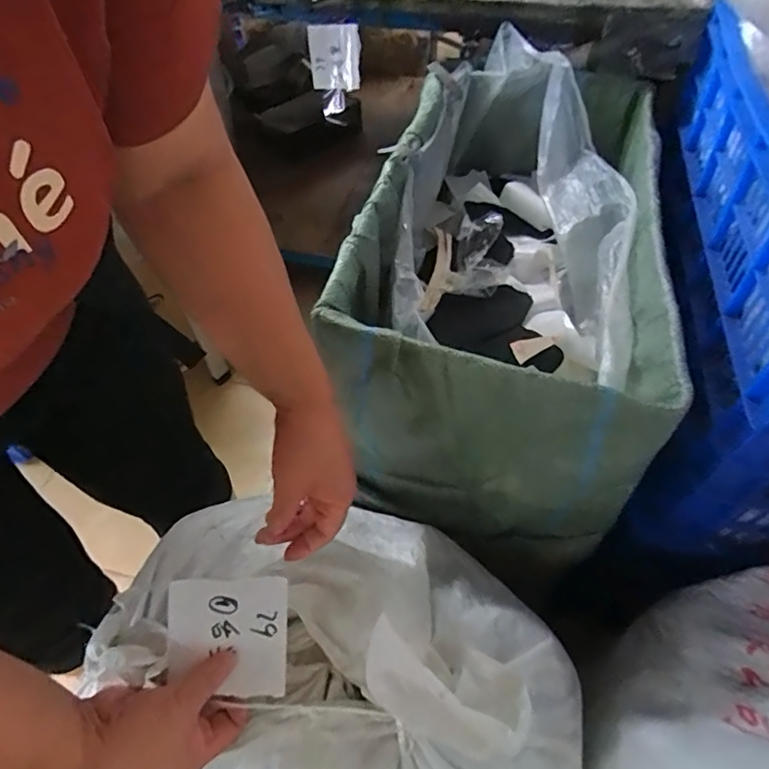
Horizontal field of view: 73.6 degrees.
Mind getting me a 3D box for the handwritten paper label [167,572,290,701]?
[{"bbox_3d":[-0.123,0.196,0.400,0.088,0.008,0.087,1,75,-9],"label":"handwritten paper label"}]

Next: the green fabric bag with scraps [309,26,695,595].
[{"bbox_3d":[0.163,-0.179,0.747,0.352,0.281,0.705,9,53,8],"label":"green fabric bag with scraps"}]

